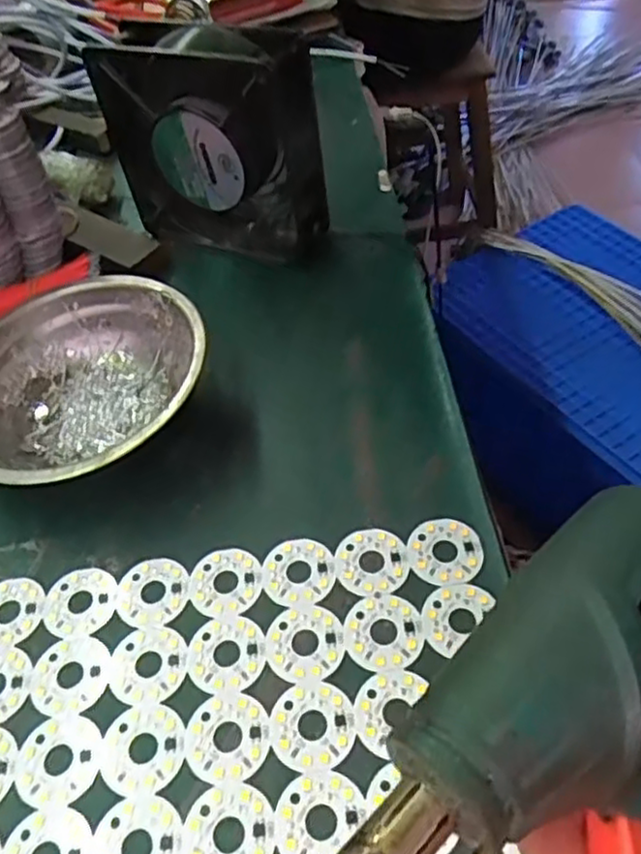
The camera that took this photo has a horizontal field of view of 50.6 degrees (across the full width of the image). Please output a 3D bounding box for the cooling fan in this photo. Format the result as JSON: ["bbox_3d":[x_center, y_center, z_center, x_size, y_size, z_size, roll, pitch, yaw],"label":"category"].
[{"bbox_3d":[-0.062,-0.163,0.398,0.122,0.121,0.044,16,54,19],"label":"cooling fan"}]

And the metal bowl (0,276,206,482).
[{"bbox_3d":[-0.116,-0.017,0.334,0.121,0.045,0.121,-3,50,4],"label":"metal bowl"}]

